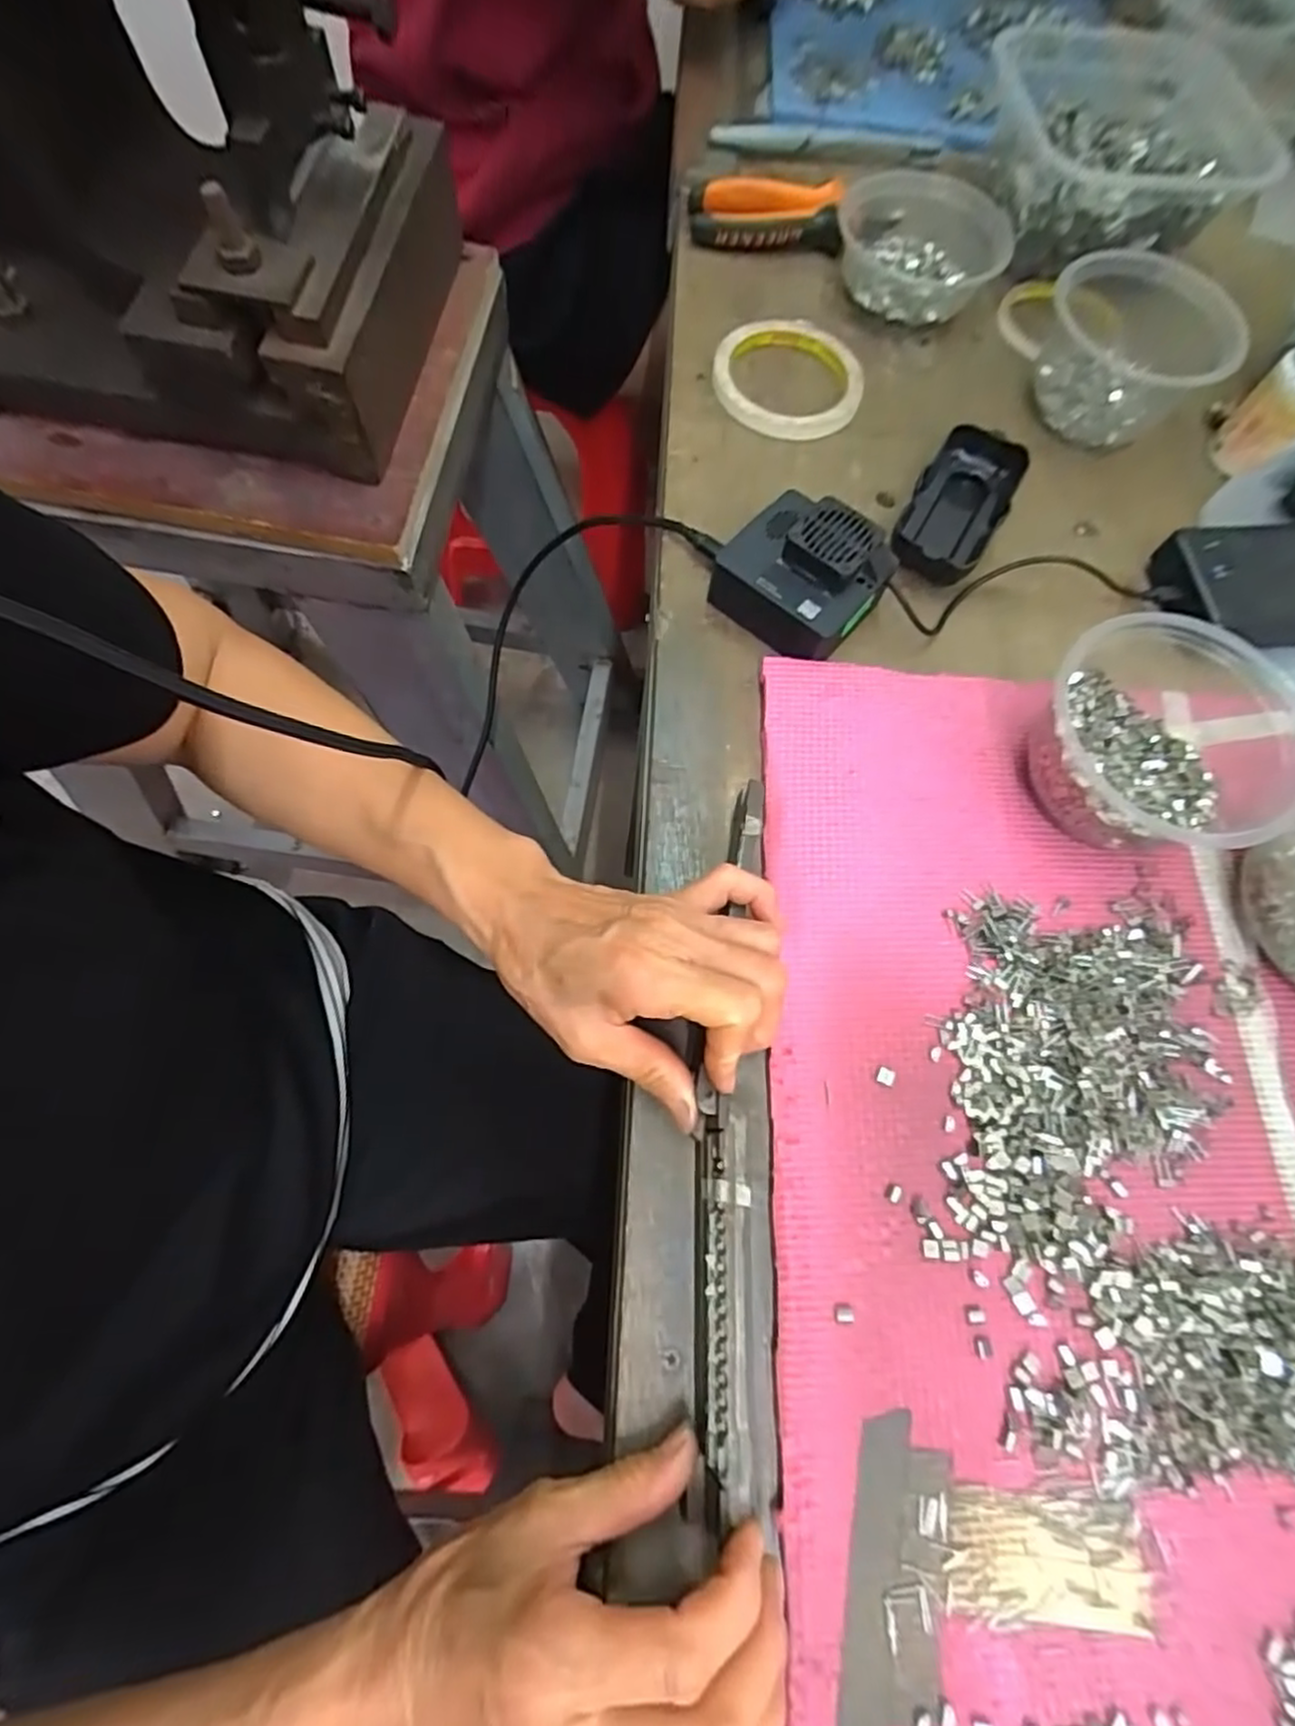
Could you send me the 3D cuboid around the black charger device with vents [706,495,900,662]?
[{"bbox_3d":[0.084,-0.158,0.388,0.080,0.044,0.071,42,73,12],"label":"black charger device with vents"}]

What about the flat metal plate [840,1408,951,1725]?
[{"bbox_3d":[0.087,0.267,0.248,0.033,0.004,0.118,12,70,3],"label":"flat metal plate"}]

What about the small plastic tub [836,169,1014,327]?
[{"bbox_3d":[0.187,-0.422,0.490,0.109,0.047,0.096,25,70,4],"label":"small plastic tub"}]

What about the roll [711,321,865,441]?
[{"bbox_3d":[0.093,-0.319,0.463,0.097,0.016,0.094,1,69,-2],"label":"roll"}]

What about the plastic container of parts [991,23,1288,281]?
[{"bbox_3d":[0.342,-0.521,0.522,0.187,0.070,0.216,16,70,1],"label":"plastic container of parts"}]

